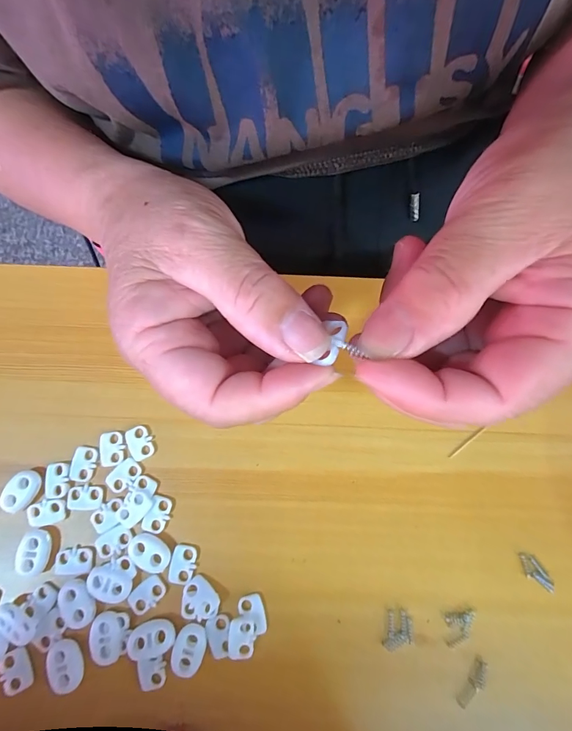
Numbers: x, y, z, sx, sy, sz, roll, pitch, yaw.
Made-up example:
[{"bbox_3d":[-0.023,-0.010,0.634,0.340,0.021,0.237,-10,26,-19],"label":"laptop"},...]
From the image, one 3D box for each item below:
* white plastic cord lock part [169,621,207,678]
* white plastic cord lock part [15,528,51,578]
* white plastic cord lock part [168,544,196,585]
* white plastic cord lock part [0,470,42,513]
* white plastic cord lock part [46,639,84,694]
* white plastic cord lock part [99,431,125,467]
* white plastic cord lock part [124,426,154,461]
[{"bbox_3d":[-0.047,0.138,0.181,0.015,0.004,0.021,14,79,3],"label":"white plastic cord lock part"},{"bbox_3d":[-0.130,0.095,0.190,0.016,0.005,0.021,11,79,2],"label":"white plastic cord lock part"},{"bbox_3d":[-0.053,0.102,0.190,0.012,0.004,0.018,8,79,1],"label":"white plastic cord lock part"},{"bbox_3d":[-0.140,0.067,0.196,0.014,0.006,0.022,19,79,4],"label":"white plastic cord lock part"},{"bbox_3d":[-0.106,0.144,0.179,0.014,0.004,0.022,-26,80,-5],"label":"white plastic cord lock part"},{"bbox_3d":[-0.096,0.045,0.203,0.013,0.004,0.019,-5,79,-1],"label":"white plastic cord lock part"},{"bbox_3d":[-0.081,0.043,0.205,0.013,0.004,0.018,-20,79,-4],"label":"white plastic cord lock part"}]

